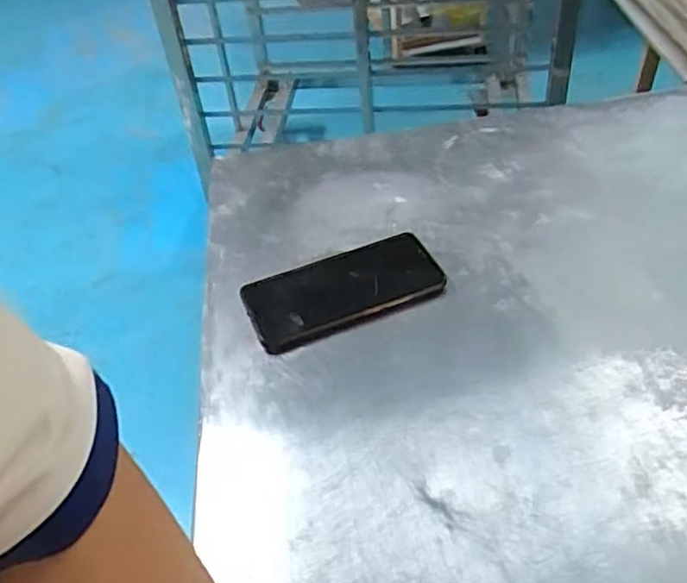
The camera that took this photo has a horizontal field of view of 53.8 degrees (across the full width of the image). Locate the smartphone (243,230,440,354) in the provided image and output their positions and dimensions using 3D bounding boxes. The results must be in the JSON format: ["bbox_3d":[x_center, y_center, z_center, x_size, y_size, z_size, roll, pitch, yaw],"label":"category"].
[{"bbox_3d":[0.000,-0.001,0.556,0.156,0.009,0.085,-19,45,-12],"label":"smartphone"}]

